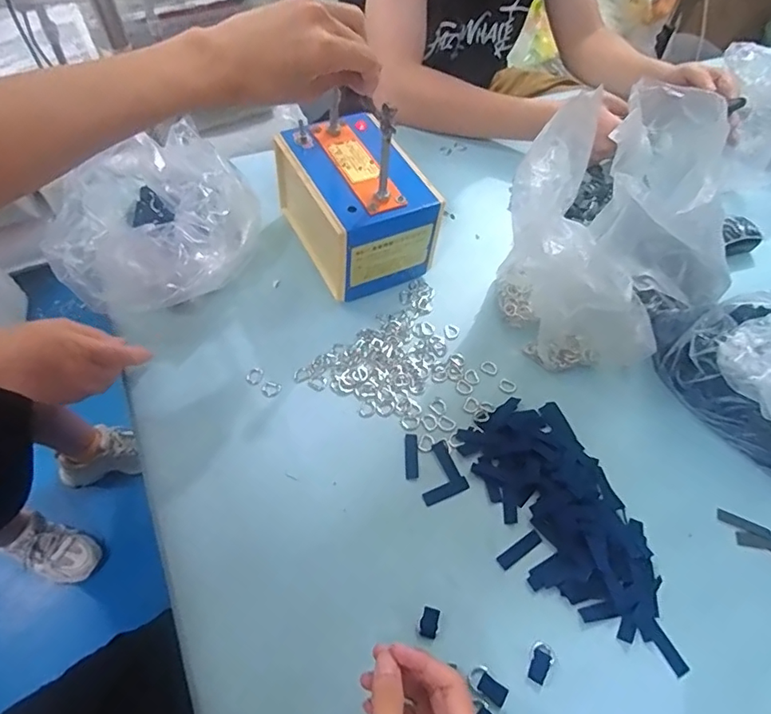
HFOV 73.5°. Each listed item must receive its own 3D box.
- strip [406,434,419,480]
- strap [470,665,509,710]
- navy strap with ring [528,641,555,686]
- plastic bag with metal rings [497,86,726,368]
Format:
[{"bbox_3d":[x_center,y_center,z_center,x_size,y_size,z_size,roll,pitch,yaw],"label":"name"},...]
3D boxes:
[{"bbox_3d":[0.026,0.096,0.507,0.012,0.004,0.047,3,56,-3],"label":"strip"},{"bbox_3d":[0.081,0.257,0.403,0.031,0.004,0.017,37,61,19],"label":"strap"},{"bbox_3d":[0.124,0.244,0.413,0.018,0.006,0.029,34,60,17],"label":"navy strap with ring"},{"bbox_3d":[0.240,-0.113,0.532,0.193,0.220,0.227,39,62,20],"label":"plastic bag with metal rings"}]

